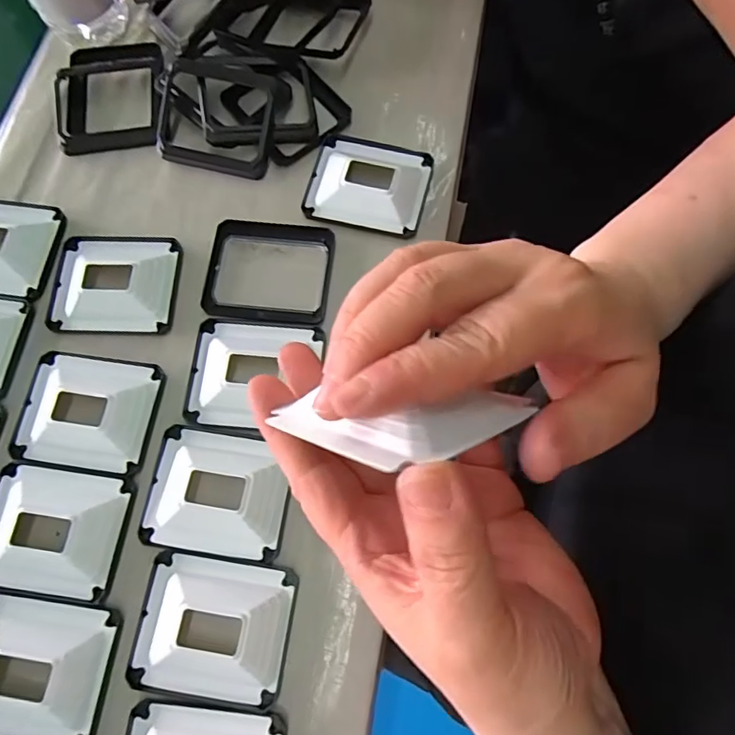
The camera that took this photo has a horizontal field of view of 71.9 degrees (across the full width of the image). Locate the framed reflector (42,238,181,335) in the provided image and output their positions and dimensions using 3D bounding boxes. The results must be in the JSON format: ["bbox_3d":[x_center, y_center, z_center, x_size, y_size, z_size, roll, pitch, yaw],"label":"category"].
[{"bbox_3d":[-0.166,-0.056,0.327,0.080,0.012,0.068,2,74,1],"label":"framed reflector"}]

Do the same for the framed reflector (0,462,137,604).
[{"bbox_3d":[-0.179,0.090,0.281,0.081,0.012,0.067,8,74,3],"label":"framed reflector"}]

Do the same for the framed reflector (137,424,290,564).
[{"bbox_3d":[-0.085,0.069,0.285,0.079,0.014,0.067,8,74,3],"label":"framed reflector"}]

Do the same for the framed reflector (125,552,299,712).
[{"bbox_3d":[-0.083,0.136,0.265,0.081,0.012,0.068,7,74,3],"label":"framed reflector"}]

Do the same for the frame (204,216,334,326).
[{"bbox_3d":[-0.065,-0.064,0.331,0.081,0.006,0.067,6,74,2],"label":"frame"}]

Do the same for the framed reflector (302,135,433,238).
[{"bbox_3d":[0.000,-0.126,0.343,0.079,0.015,0.067,12,74,4],"label":"framed reflector"}]

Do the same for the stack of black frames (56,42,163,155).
[{"bbox_3d":[-0.189,-0.199,0.372,0.077,0.013,0.086,-6,73,-1],"label":"stack of black frames"}]

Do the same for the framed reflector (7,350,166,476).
[{"bbox_3d":[-0.170,0.025,0.302,0.080,0.013,0.067,8,74,3],"label":"framed reflector"}]

